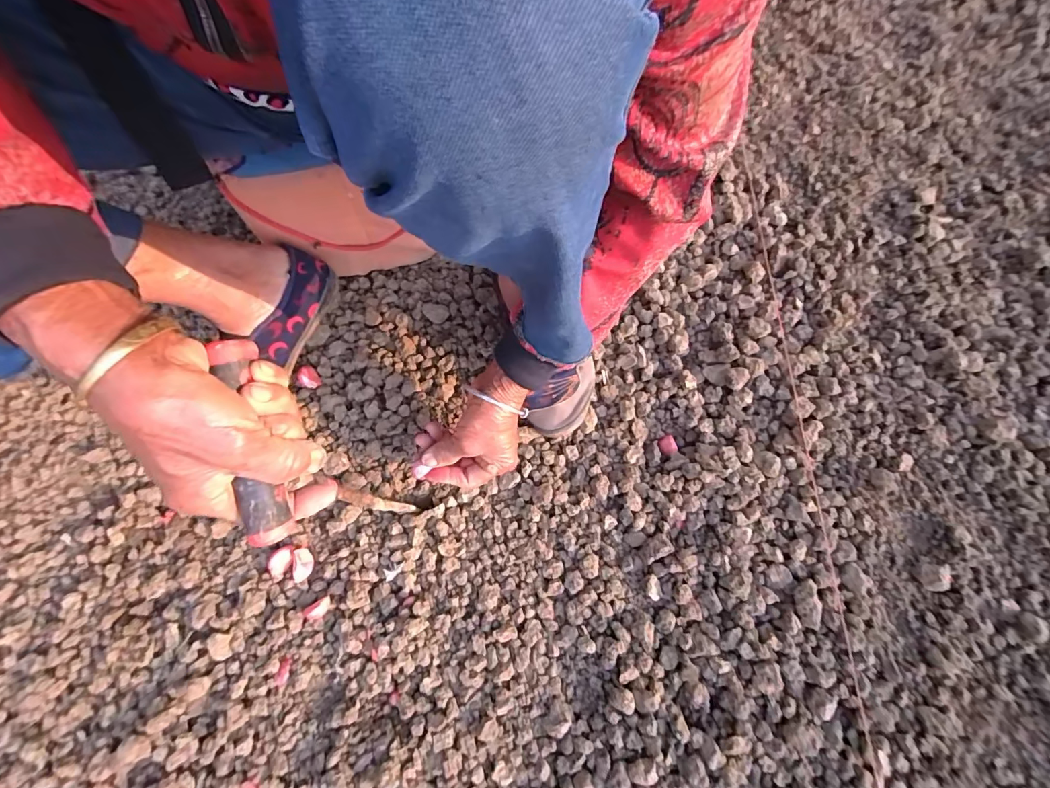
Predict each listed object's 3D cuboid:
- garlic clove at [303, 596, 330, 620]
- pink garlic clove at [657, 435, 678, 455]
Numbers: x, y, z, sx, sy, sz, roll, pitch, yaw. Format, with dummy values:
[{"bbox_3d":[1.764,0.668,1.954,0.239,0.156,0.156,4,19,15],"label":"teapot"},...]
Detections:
[{"bbox_3d":[-0.204,0.212,0.443,0.025,0.010,0.015,-30,74,-9],"label":"garlic clove"},{"bbox_3d":[0.160,0.057,0.502,0.019,0.010,0.021,-16,72,-4],"label":"pink garlic clove"}]

